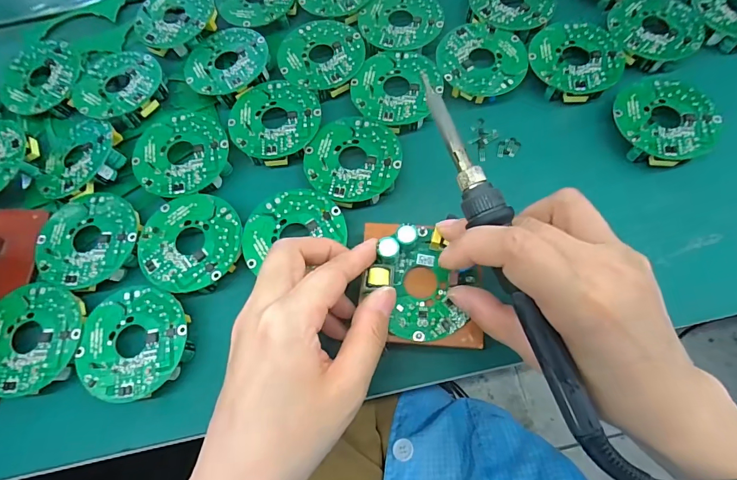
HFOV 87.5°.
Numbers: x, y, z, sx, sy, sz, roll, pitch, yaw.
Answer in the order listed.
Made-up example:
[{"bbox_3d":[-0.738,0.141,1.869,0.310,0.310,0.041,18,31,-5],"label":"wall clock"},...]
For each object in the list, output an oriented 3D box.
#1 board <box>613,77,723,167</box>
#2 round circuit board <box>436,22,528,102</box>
[{"bbox_3d":[0.200,-0.080,0.264,0.062,0.019,0.063,-1,71,2],"label":"board"},{"bbox_3d":[0.083,-0.133,0.285,0.062,0.010,0.060,-1,71,2],"label":"round circuit board"}]

